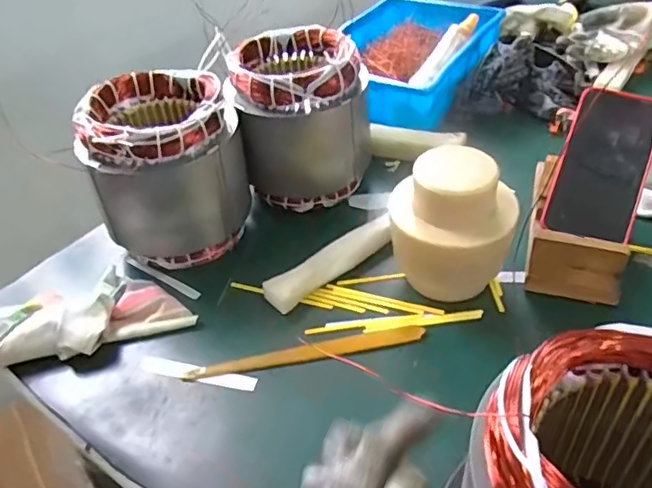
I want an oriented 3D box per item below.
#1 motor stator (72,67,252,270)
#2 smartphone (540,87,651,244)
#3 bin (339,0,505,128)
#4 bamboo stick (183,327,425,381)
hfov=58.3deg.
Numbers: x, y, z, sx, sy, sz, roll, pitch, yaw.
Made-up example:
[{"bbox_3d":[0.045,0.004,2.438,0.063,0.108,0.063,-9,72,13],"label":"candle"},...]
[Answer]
[{"bbox_3d":[-0.167,-0.077,0.614,0.142,0.161,0.142,-21,43,-17],"label":"motor stator"},{"bbox_3d":[0.273,-0.078,0.576,0.080,0.011,0.150,16,84,29],"label":"smartphone"},{"bbox_3d":[0.119,-0.269,0.843,0.205,0.068,0.321,14,45,22],"label":"bin"},{"bbox_3d":[-0.018,0.096,0.520,0.210,0.007,0.021,-10,41,-5],"label":"bamboo stick"}]

